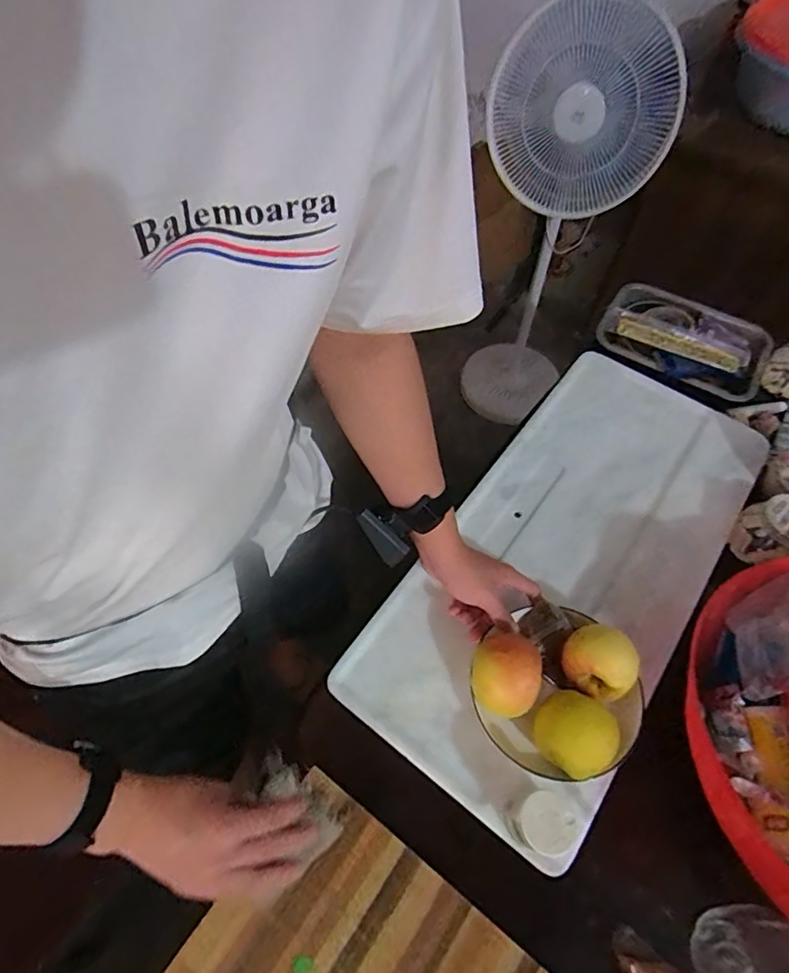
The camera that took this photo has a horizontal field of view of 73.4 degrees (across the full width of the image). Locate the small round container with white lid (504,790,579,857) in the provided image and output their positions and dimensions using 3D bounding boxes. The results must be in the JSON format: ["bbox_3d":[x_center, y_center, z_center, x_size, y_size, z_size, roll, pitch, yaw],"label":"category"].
[{"bbox_3d":[0.130,0.302,0.477,0.048,0.070,0.045,2,58,-3],"label":"small round container with white lid"}]

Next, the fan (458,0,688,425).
[{"bbox_3d":[0.365,-0.542,1.293,0.309,0.906,0.295,30,61,14],"label":"fan"}]

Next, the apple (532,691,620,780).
[{"bbox_3d":[0.175,0.235,0.510,0.065,0.056,0.072,-32,66,-21],"label":"apple"}]

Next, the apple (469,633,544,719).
[{"bbox_3d":[0.112,0.192,0.536,0.067,0.059,0.077,3,58,-2],"label":"apple"}]

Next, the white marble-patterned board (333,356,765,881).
[{"bbox_3d":[0.228,0.074,0.666,0.285,0.023,0.638,33,66,18],"label":"white marble-patterned board"}]

